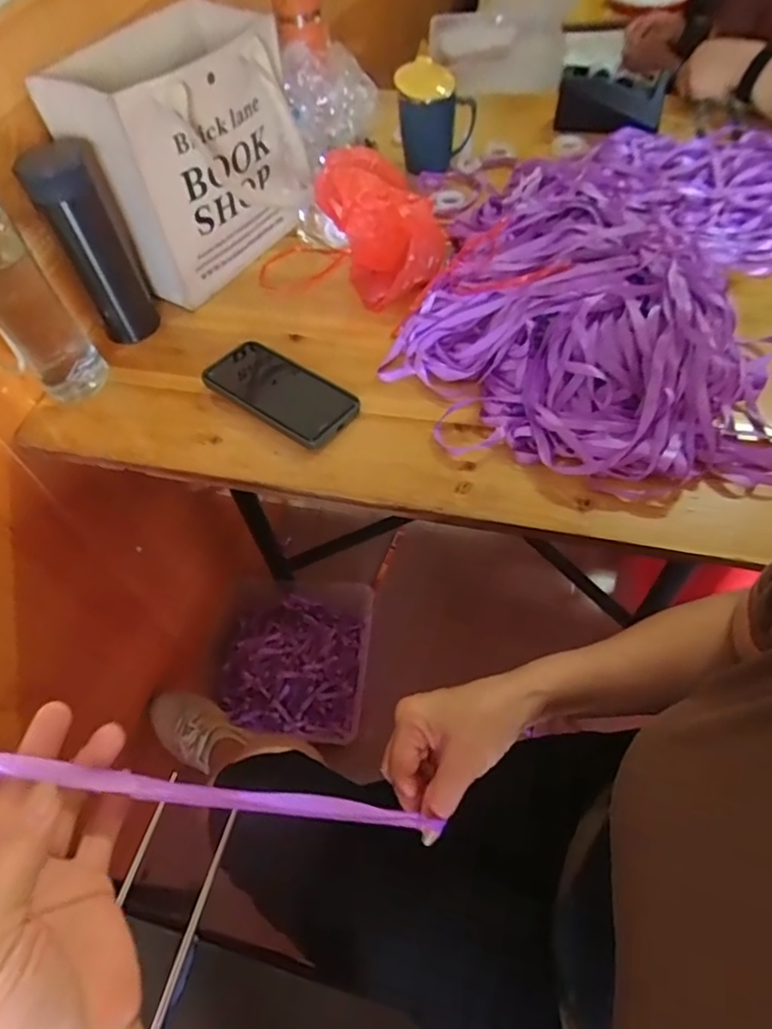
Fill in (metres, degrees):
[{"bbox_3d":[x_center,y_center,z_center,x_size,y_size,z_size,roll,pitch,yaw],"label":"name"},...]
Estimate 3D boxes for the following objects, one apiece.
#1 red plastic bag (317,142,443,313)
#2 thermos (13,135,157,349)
[{"bbox_3d":[-0.003,-0.327,0.666,0.093,0.129,0.127,-28,58,-15],"label":"red plastic bag"},{"bbox_3d":[-0.309,-0.286,0.628,0.071,0.192,0.067,-26,57,-13],"label":"thermos"}]

